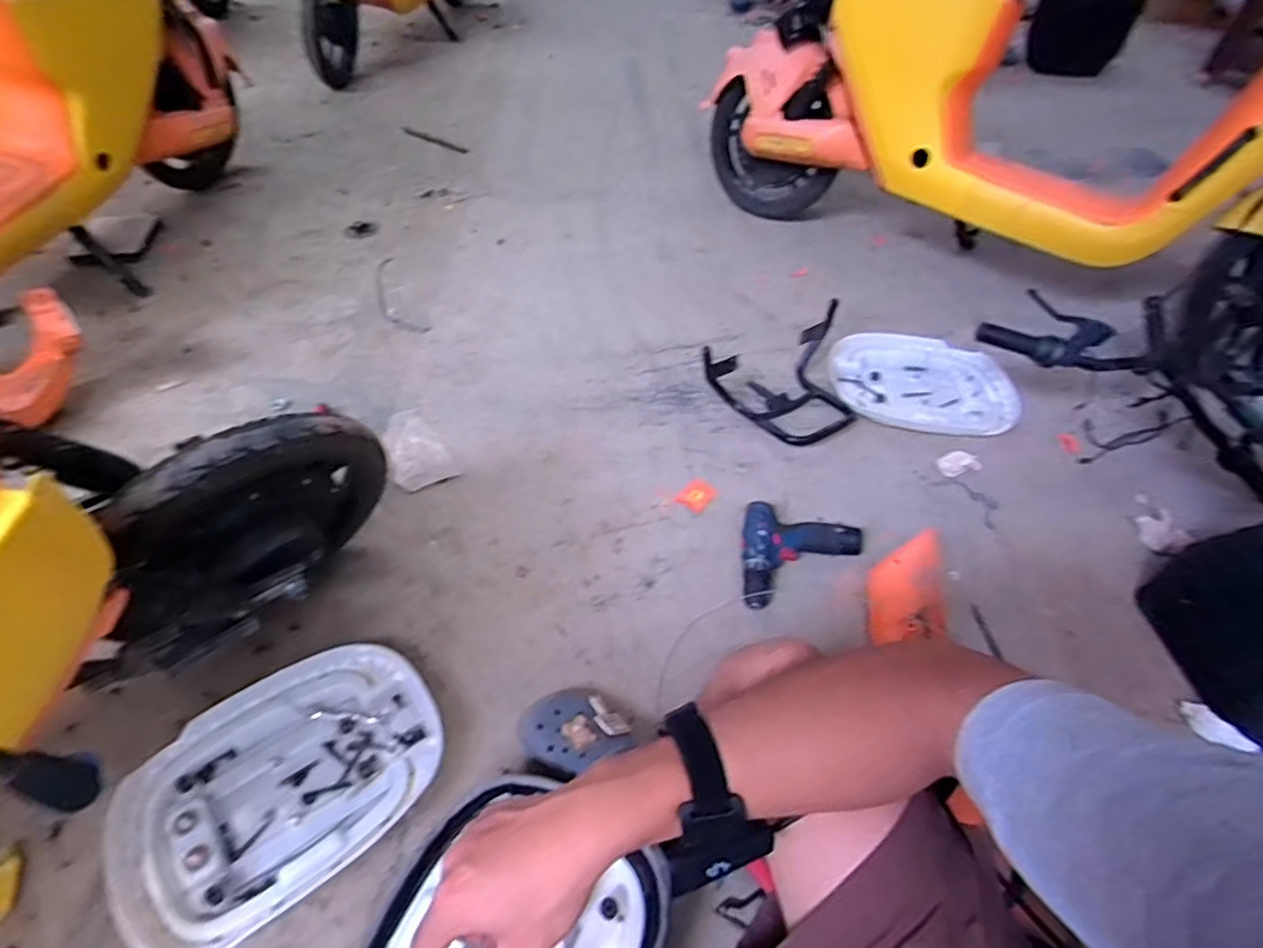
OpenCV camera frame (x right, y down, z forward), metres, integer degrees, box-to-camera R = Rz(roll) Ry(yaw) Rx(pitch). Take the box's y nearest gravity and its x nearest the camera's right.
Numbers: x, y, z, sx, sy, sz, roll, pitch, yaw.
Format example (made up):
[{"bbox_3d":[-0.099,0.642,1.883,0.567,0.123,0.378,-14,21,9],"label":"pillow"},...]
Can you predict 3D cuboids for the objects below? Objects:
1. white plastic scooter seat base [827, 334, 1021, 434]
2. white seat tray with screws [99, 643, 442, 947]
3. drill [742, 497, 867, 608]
[{"bbox_3d":[0.618,-0.192,1.356,0.384,0.066,0.263,4,49,-2],"label":"white plastic scooter seat base"},{"bbox_3d":[-0.423,0.366,0.783,0.356,0.039,0.267,-26,56,-25],"label":"white seat tray with screws"},{"bbox_3d":[0.262,0.143,1.026,0.184,0.061,0.177,14,49,7],"label":"drill"}]

